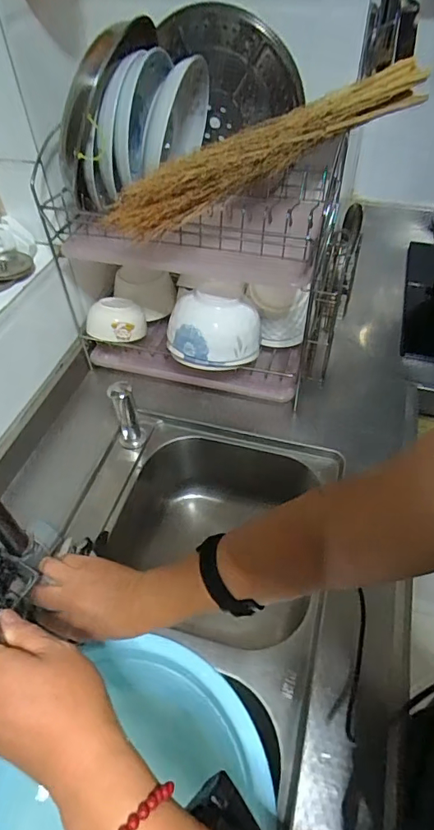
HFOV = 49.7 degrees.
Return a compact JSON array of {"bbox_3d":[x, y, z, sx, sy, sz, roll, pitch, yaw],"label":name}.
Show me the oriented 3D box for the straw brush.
[{"bbox_3d":[0.082,-0.346,0.611,0.480,0.102,0.062,-26,52,-20],"label":"straw brush"}]

